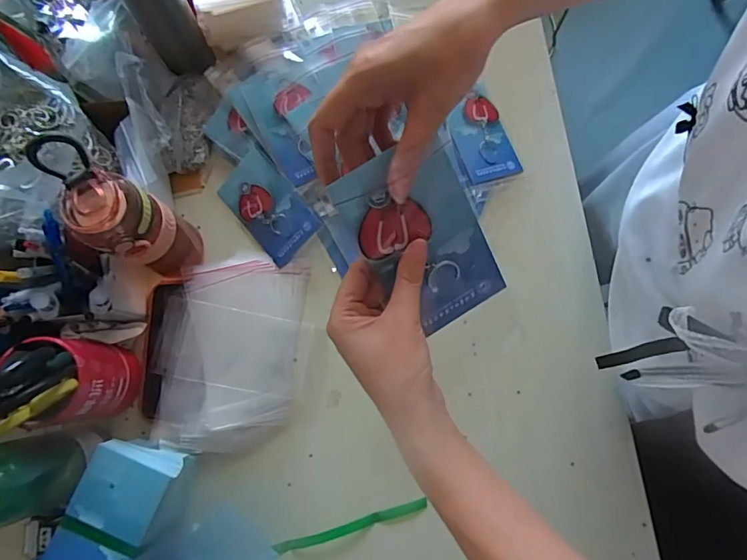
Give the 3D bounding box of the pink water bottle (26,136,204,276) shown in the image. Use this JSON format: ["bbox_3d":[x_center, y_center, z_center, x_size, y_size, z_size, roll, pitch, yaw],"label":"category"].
[{"bbox_3d":[-0.252,-0.060,0.500,0.089,0.192,0.070,32,81,7],"label":"pink water bottle"}]

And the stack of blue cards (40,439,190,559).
[{"bbox_3d":[-0.254,0.240,0.490,0.081,0.083,0.139,22,80,5],"label":"stack of blue cards"}]

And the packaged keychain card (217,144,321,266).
[{"bbox_3d":[-0.133,-0.093,0.603,0.080,0.008,0.133,-43,80,14],"label":"packaged keychain card"}]

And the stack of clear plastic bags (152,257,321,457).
[{"bbox_3d":[-0.162,0.083,0.572,0.184,0.024,0.229,8,79,3],"label":"stack of clear plastic bags"}]

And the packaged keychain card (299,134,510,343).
[{"bbox_3d":[0.030,-0.024,0.328,0.092,0.008,0.132,-29,117,-3],"label":"packaged keychain card"}]

